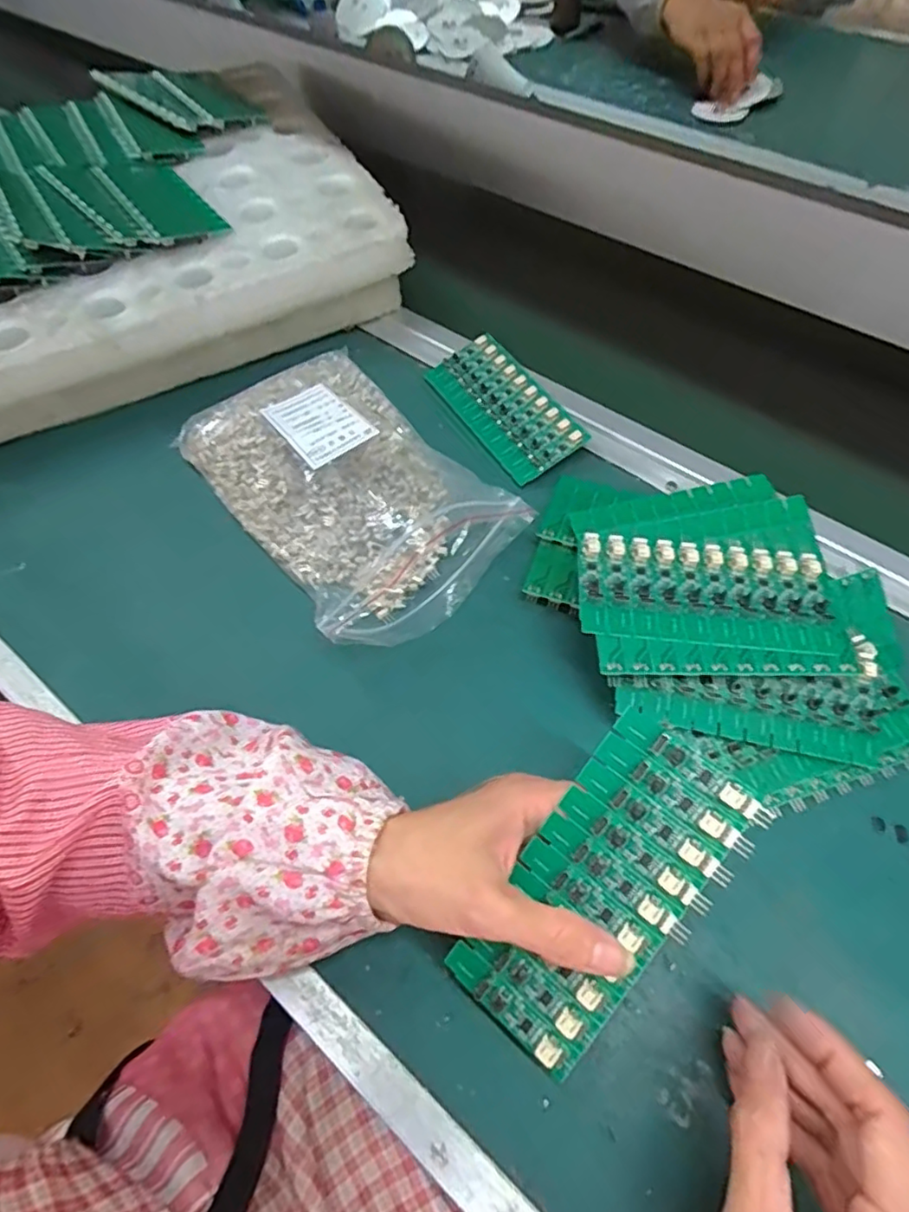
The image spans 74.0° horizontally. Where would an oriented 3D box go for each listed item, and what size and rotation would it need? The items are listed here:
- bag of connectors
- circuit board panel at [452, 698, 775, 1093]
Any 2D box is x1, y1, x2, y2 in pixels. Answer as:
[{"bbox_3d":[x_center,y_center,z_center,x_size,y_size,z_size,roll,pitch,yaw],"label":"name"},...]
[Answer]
[{"bbox_3d":[-0.076,-0.090,0.406,0.141,0.047,0.233,-37,64,-17],"label":"bag of connectors"},{"bbox_3d":[0.062,0.117,0.249,0.065,0.008,0.137,34,89,21],"label":"circuit board panel"}]

